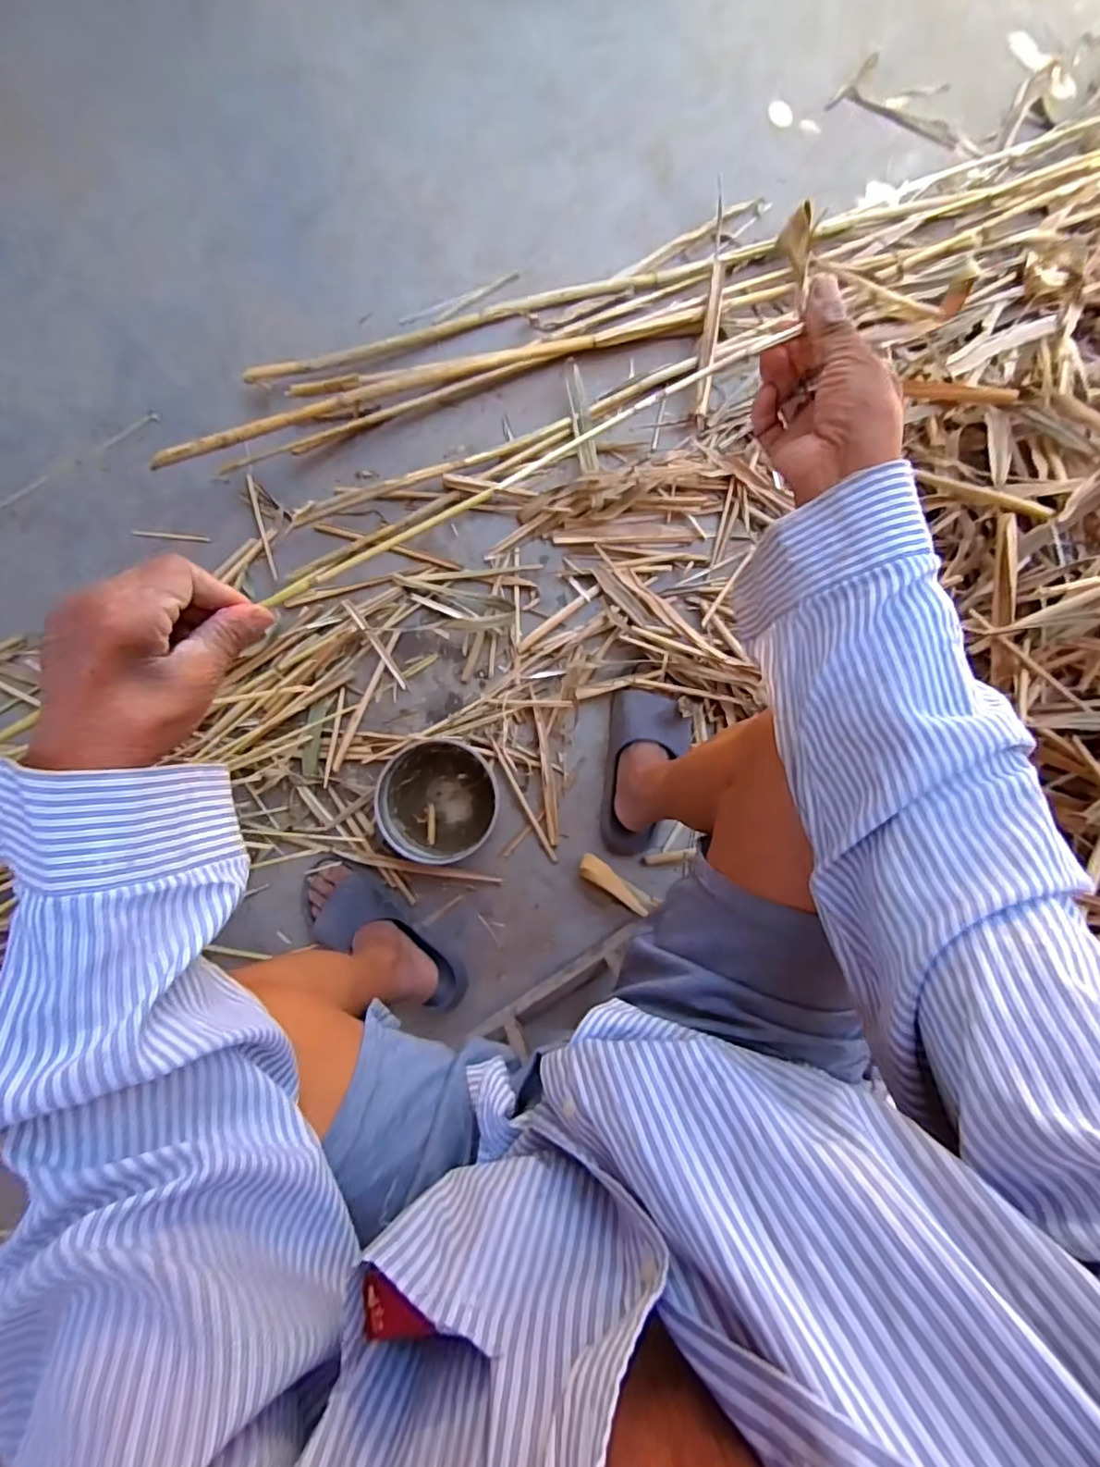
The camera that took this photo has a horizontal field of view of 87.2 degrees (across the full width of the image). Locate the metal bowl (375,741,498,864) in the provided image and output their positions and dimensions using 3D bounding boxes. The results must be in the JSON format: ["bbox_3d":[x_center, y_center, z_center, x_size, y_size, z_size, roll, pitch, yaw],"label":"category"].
[{"bbox_3d":[-0.148,0.089,0.789,0.158,0.081,0.159,-3,87,-3],"label":"metal bowl"}]

